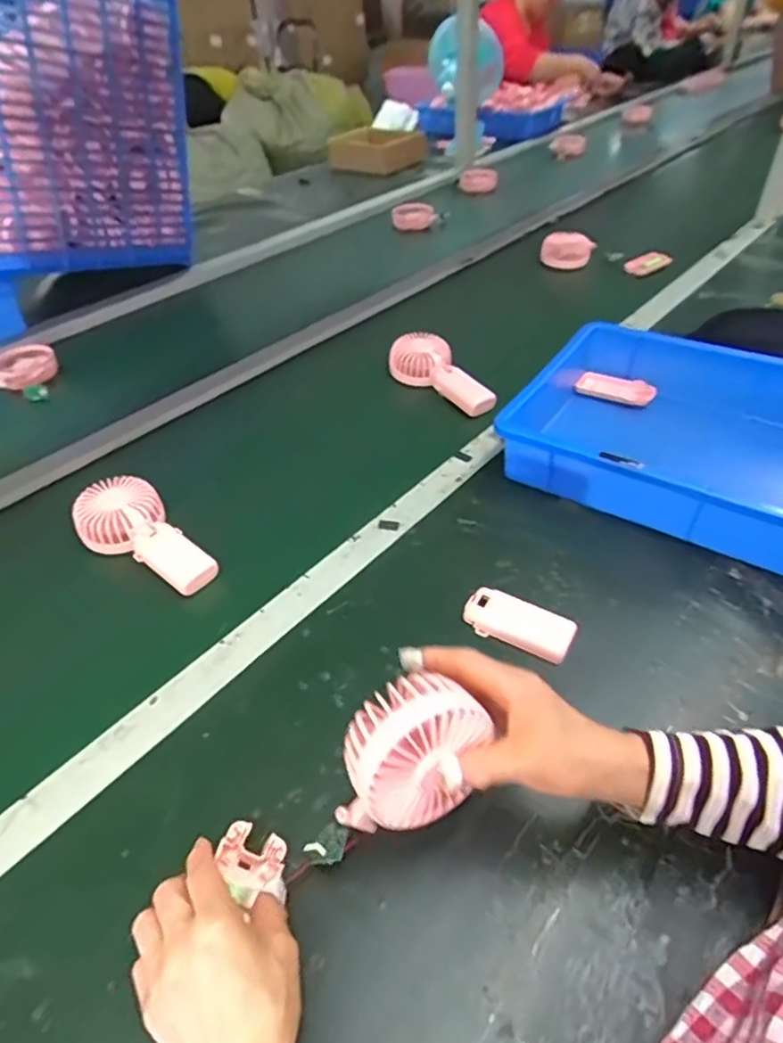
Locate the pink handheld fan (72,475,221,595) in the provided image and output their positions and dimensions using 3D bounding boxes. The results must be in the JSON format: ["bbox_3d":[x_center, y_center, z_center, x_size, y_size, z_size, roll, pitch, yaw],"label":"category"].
[{"bbox_3d":[-0.255,0.016,0.648,0.175,0.031,0.082,33,52,17],"label":"pink handheld fan"}]

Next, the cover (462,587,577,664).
[{"bbox_3d":[0.113,0.092,0.547,0.094,0.018,0.045,17,46,20],"label":"cover"}]

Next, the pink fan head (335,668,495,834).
[{"bbox_3d":[0.009,0.138,0.365,0.089,0.074,0.058,-24,47,-21],"label":"pink fan head"}]

